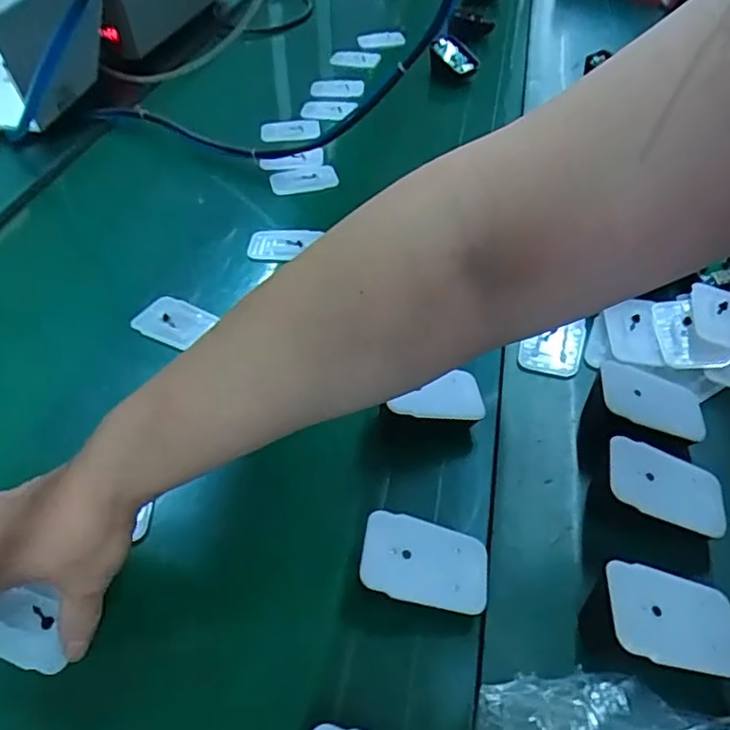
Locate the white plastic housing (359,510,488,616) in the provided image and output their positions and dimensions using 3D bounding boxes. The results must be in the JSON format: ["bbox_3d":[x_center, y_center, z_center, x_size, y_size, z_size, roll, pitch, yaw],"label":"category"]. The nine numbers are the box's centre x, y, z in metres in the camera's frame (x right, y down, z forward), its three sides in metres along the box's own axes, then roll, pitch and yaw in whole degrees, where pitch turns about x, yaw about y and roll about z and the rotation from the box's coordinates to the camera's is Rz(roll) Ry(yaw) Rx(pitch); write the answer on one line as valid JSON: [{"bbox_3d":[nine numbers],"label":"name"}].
[{"bbox_3d":[0.032,0.105,0.320,0.070,0.005,0.045,16,46,-8],"label":"white plastic housing"}]

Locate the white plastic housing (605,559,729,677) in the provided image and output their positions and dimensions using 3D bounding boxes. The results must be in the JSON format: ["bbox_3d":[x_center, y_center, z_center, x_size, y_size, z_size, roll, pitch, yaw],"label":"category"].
[{"bbox_3d":[0.150,0.122,0.287,0.067,0.004,0.045,15,47,-8],"label":"white plastic housing"}]

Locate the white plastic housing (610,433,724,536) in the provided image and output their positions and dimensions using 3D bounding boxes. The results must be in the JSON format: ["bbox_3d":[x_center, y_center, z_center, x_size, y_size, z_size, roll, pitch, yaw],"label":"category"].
[{"bbox_3d":[0.171,0.067,0.336,0.067,0.004,0.044,21,51,0],"label":"white plastic housing"}]

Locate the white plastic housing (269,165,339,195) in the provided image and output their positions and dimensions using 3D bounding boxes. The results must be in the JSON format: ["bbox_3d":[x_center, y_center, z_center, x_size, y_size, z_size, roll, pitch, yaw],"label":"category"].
[{"bbox_3d":[-0.068,-0.208,0.663,0.073,0.014,0.035,-6,48,-5],"label":"white plastic housing"}]

